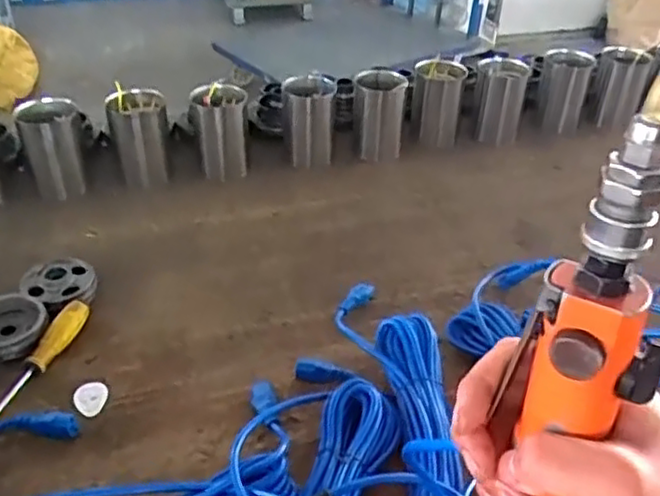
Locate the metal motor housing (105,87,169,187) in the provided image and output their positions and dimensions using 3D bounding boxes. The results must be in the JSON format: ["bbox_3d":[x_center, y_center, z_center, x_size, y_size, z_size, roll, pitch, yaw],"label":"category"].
[{"bbox_3d":[-0.307,-0.180,1.083,0.091,0.124,0.084,-6,37,-11],"label":"metal motor housing"}]

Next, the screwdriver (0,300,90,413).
[{"bbox_3d":[-0.328,0.132,0.747,0.030,0.029,0.190,10,36,11],"label":"screwdriver"}]

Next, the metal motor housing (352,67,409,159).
[{"bbox_3d":[0.087,-0.230,1.180,0.090,0.138,0.095,2,36,1],"label":"metal motor housing"}]

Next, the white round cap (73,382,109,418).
[{"bbox_3d":[-0.259,0.162,0.728,0.036,0.006,0.040,-16,39,-23],"label":"white round cap"}]

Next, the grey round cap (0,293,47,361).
[{"bbox_3d":[-0.376,0.090,0.779,0.084,0.033,0.077,1,36,-1],"label":"grey round cap"}]

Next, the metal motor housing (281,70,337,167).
[{"bbox_3d":[-0.036,-0.215,1.160,0.088,0.136,0.091,1,36,-2],"label":"metal motor housing"}]

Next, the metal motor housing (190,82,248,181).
[{"bbox_3d":[-0.181,-0.193,1.111,0.089,0.130,0.080,-1,36,-3],"label":"metal motor housing"}]

